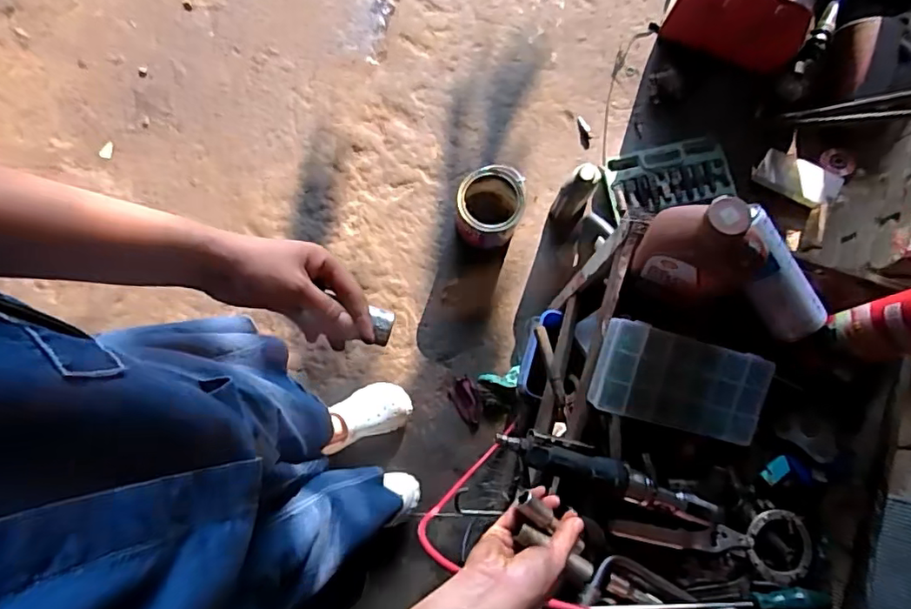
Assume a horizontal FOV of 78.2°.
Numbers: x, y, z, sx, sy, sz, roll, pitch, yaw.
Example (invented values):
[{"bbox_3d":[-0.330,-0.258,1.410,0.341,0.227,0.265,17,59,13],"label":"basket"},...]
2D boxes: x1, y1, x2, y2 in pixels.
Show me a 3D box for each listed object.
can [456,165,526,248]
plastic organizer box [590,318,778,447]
[{"bbox_3d":[0.088,-0.248,1.434,0.163,0.156,0.168,0,79,1],"label":"can"},{"bbox_3d":[0.263,0.092,0.650,0.199,0.046,0.104,13,81,3],"label":"plastic organizer box"}]

